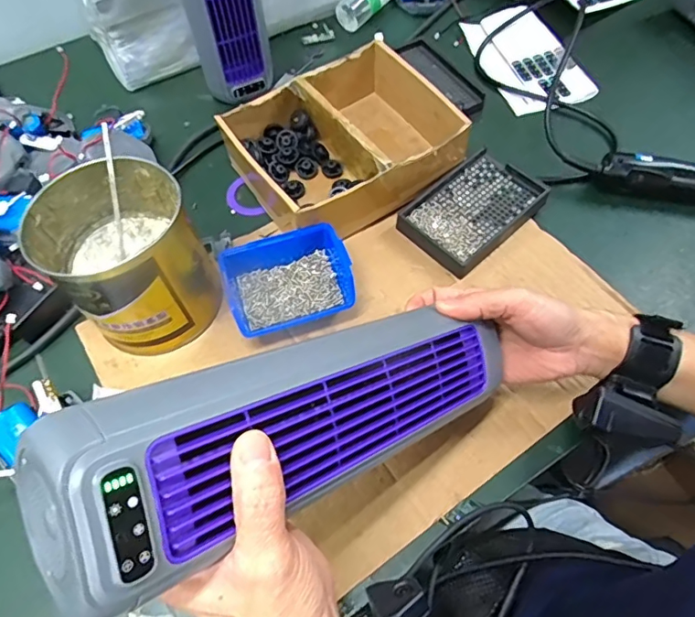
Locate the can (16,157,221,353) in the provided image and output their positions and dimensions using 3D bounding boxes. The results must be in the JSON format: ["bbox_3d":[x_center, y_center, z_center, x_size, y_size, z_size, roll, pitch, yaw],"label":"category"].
[{"bbox_3d":[-0.187,-0.043,0.444,0.122,0.113,0.125,-1,60,1],"label":"can"}]

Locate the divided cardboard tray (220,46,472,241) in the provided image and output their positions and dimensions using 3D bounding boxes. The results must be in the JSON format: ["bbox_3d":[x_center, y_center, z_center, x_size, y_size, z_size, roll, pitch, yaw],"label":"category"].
[{"bbox_3d":[-0.004,-0.176,0.535,0.205,0.062,0.174,-32,64,-16],"label":"divided cardboard tray"}]

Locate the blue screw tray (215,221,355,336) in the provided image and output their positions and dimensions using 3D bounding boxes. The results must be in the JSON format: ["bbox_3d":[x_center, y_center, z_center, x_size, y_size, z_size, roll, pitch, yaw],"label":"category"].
[{"bbox_3d":[-0.054,-0.024,0.471,0.112,0.047,0.081,-16,60,-8],"label":"blue screw tray"}]

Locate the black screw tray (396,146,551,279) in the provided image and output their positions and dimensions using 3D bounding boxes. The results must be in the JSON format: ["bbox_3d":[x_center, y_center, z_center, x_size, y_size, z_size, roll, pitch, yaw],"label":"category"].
[{"bbox_3d":[0.130,-0.101,0.526,0.135,0.026,0.094,-39,66,-19],"label":"black screw tray"}]

